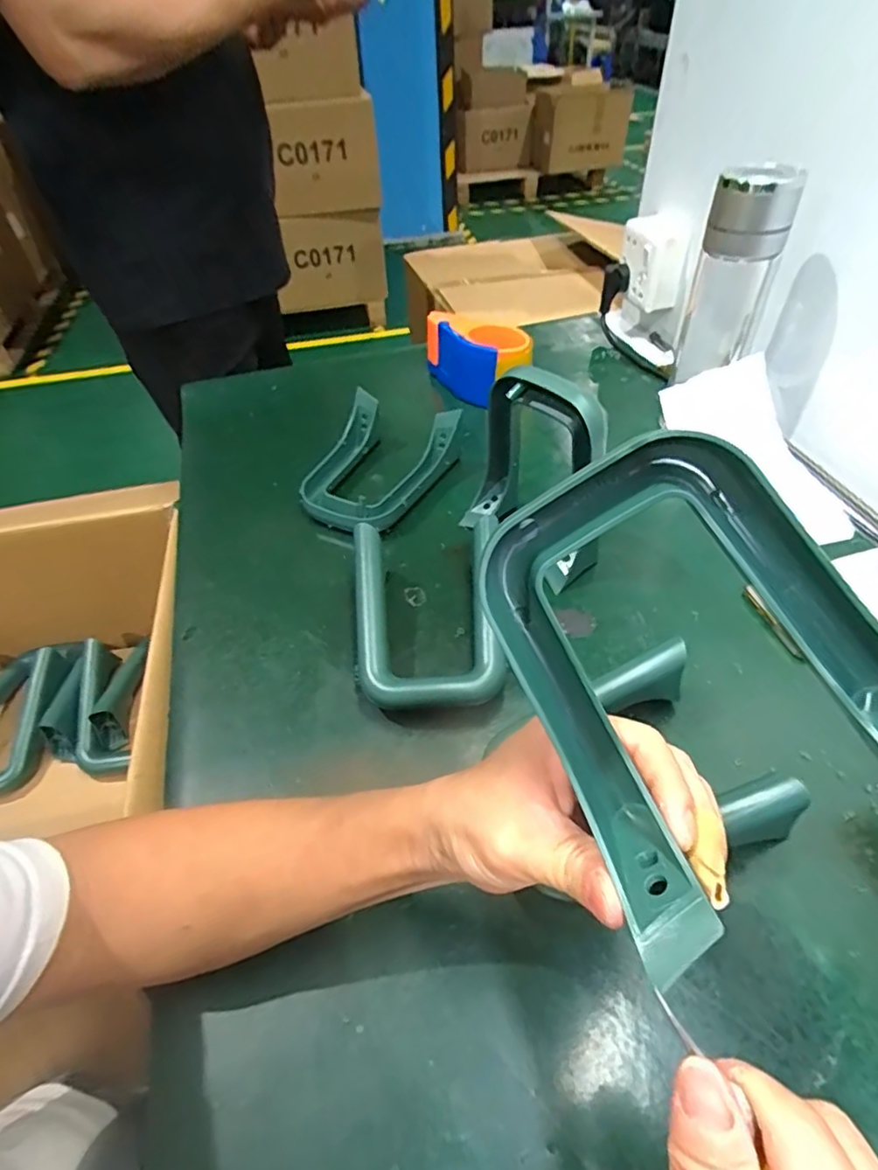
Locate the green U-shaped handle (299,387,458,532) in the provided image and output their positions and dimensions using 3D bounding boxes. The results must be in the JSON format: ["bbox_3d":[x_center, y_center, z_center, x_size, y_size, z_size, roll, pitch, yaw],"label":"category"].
[{"bbox_3d":[-0.064,-0.122,0.595,0.127,0.056,0.160,15,51,19],"label":"green U-shaped handle"}]

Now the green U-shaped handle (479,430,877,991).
[{"bbox_3d":[0.087,0.025,0.203,0.128,0.066,0.155,-34,84,12],"label":"green U-shaped handle"}]

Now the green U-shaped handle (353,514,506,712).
[{"bbox_3d":[-0.008,0.020,0.446,0.112,0.059,0.153,-4,48,3],"label":"green U-shaped handle"}]

